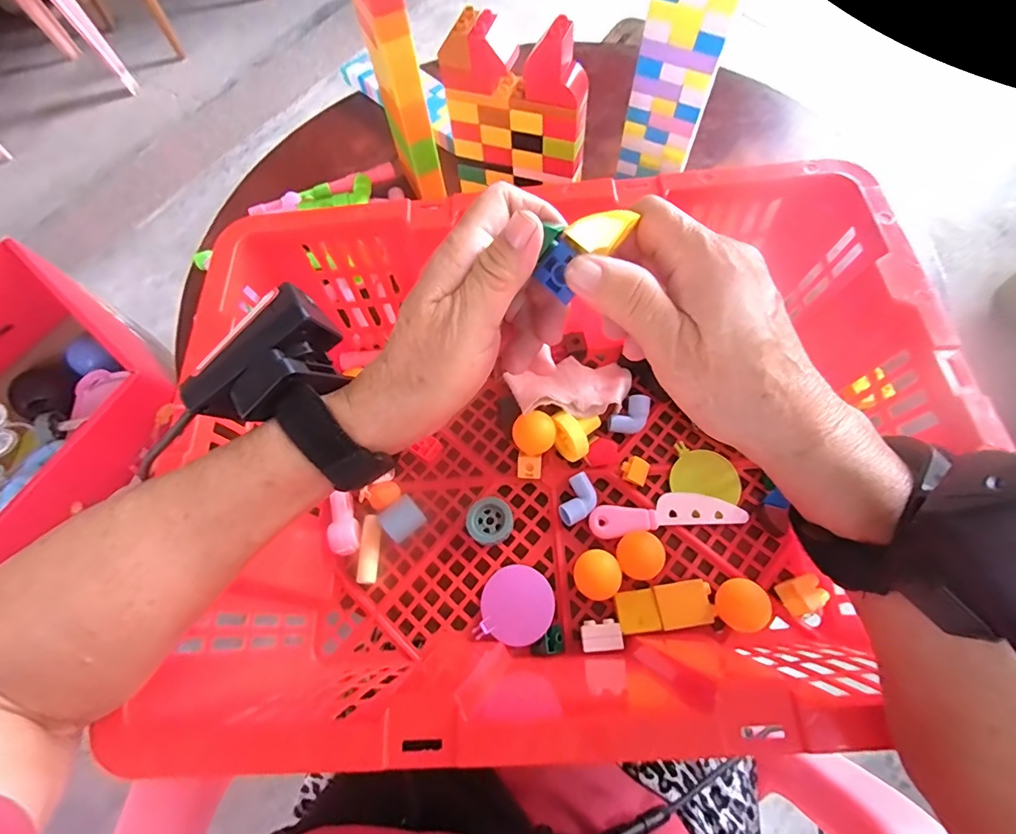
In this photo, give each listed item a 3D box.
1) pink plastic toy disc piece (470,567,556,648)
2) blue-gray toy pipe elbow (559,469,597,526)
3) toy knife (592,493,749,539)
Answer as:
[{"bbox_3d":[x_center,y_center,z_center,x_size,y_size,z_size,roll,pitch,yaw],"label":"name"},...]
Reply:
[{"bbox_3d":[0.007,0.148,0.372,0.055,0.012,0.058,-1,66,3],"label":"pink plastic toy disc piece"},{"bbox_3d":[0.061,0.071,0.401,0.027,0.014,0.044,18,68,11],"label":"blue-gray toy pipe elbow"},{"bbox_3d":[0.132,0.080,0.395,0.124,0.007,0.029,-7,66,1],"label":"toy knife"}]

